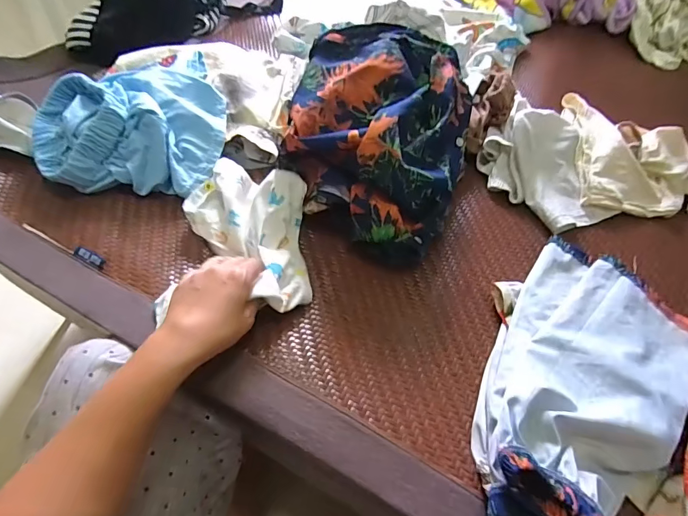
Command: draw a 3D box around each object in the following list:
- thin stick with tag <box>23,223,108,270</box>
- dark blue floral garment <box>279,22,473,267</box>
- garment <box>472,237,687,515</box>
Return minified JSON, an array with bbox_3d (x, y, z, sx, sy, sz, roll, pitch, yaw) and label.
[{"bbox_3d":[-0.313,-0.015,0.474,0.113,0.007,0.016,25,55,11],"label":"thin stick with tag"},{"bbox_3d":[0.043,-0.156,0.549,0.229,0.152,0.275,21,55,8],"label":"dark blue floral garment"},{"bbox_3d":[0.244,0.107,0.426,0.364,0.077,0.204,-36,66,-28],"label":"garment"}]

